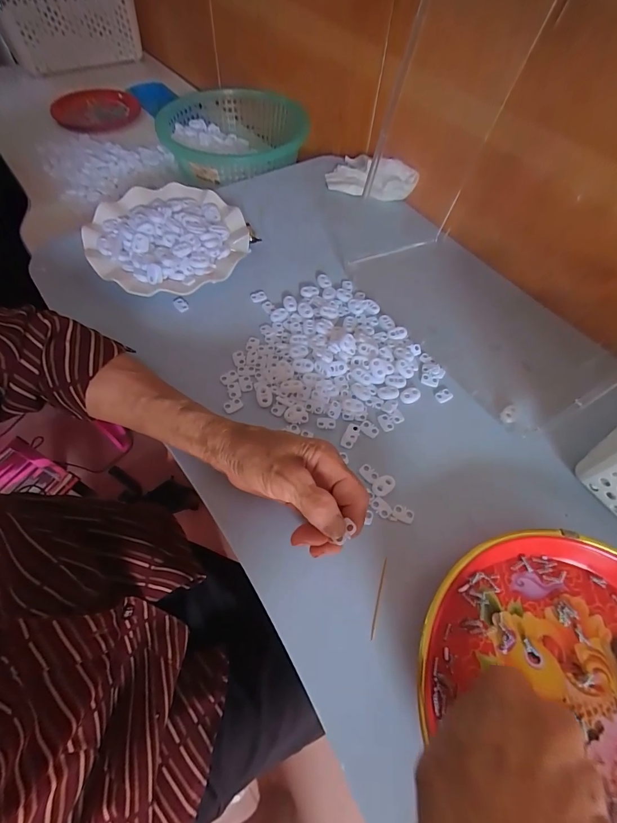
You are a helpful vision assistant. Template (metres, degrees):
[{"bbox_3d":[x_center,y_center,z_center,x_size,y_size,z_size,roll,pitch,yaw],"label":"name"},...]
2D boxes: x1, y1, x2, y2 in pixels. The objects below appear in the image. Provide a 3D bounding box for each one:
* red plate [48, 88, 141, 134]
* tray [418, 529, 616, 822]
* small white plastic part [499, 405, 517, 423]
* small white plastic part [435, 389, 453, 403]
[{"bbox_3d":[-0.446,-0.626,0.762,0.164,0.024,0.151,1,60,-2],"label":"red plate"},{"bbox_3d":[0.198,0.188,0.243,0.211,0.030,0.218,1,60,-2],"label":"tray"},{"bbox_3d":[0.201,0.002,0.366,0.023,0.004,0.014,-38,68,-22],"label":"small white plastic part"},{"bbox_3d":[0.140,-0.016,0.378,0.018,0.004,0.013,-25,64,-16],"label":"small white plastic part"}]

